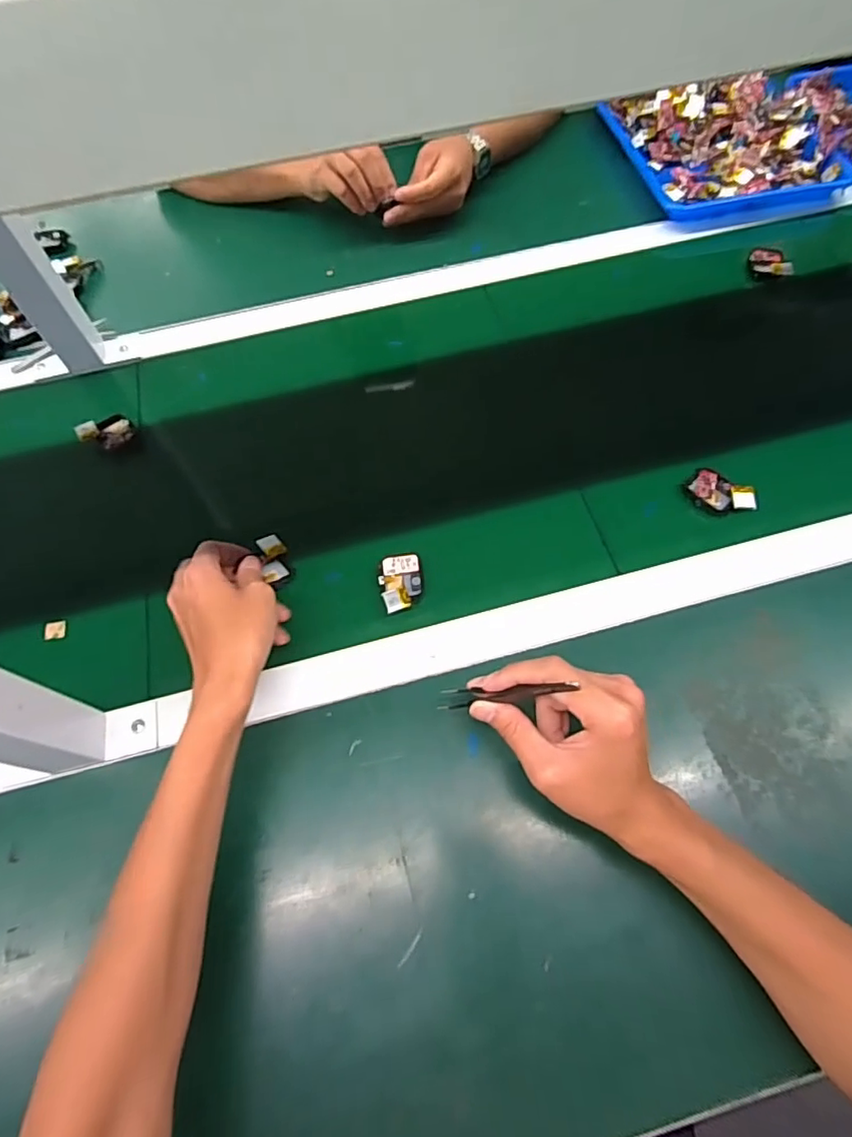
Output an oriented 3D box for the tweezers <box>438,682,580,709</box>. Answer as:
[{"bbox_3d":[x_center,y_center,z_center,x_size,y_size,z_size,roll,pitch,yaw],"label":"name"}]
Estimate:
[{"bbox_3d":[0.049,0.084,0.376,0.106,0.013,0.013,-17,55,42],"label":"tweezers"}]

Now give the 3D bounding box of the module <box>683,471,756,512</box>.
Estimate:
[{"bbox_3d":[0.273,-0.070,0.522,0.058,0.014,0.036,28,69,15],"label":"module"}]

